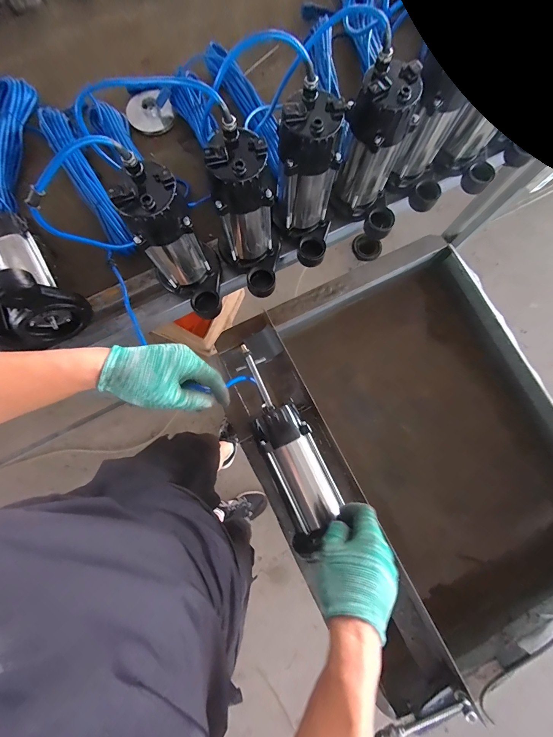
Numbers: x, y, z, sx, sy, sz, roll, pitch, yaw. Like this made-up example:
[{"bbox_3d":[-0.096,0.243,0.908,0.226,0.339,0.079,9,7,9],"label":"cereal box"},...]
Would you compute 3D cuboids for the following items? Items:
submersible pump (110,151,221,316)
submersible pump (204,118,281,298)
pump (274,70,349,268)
[{"bbox_3d":[-0.155,-0.187,0.499,0.099,0.233,0.142,-32,82,-6],"label":"submersible pump"},{"bbox_3d":[-0.052,-0.232,0.513,0.112,0.242,0.144,-3,80,-1],"label":"submersible pump"},{"bbox_3d":[0.053,-0.299,0.530,0.109,0.245,0.138,7,80,0],"label":"pump"}]

